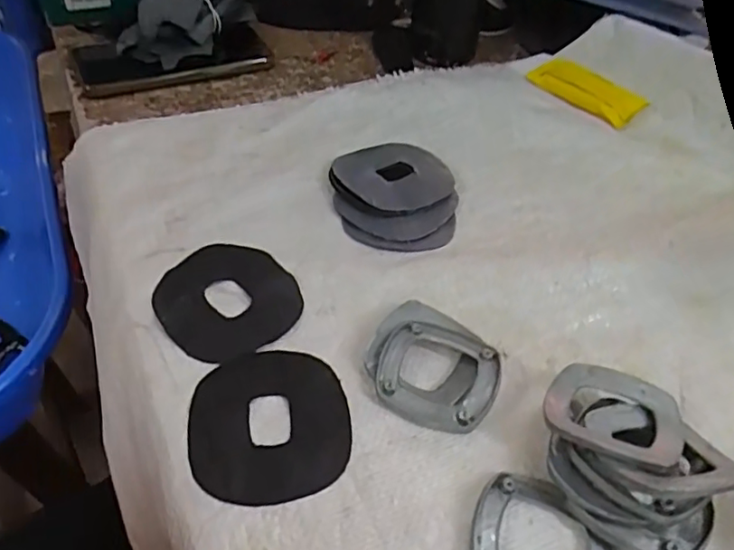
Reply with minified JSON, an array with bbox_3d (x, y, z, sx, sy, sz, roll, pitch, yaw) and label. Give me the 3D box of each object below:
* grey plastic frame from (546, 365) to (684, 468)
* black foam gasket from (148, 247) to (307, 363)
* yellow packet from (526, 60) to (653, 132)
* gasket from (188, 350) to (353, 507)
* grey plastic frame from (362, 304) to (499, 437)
[{"bbox_3d":[0.118,0.066,0.287,0.061,0.007,0.058,13,35,16],"label":"grey plastic frame"},{"bbox_3d":[-0.081,0.014,0.349,0.077,0.006,0.080,2,46,-2],"label":"black foam gasket"},{"bbox_3d":[0.199,-0.168,0.540,0.056,0.006,0.103,-29,54,-28],"label":"yellow packet"},{"bbox_3d":[-0.048,0.073,0.297,0.076,0.005,0.080,-8,47,-11],"label":"gasket"},{"bbox_3d":[0.036,0.048,0.320,0.068,0.013,0.065,24,49,19],"label":"grey plastic frame"}]

